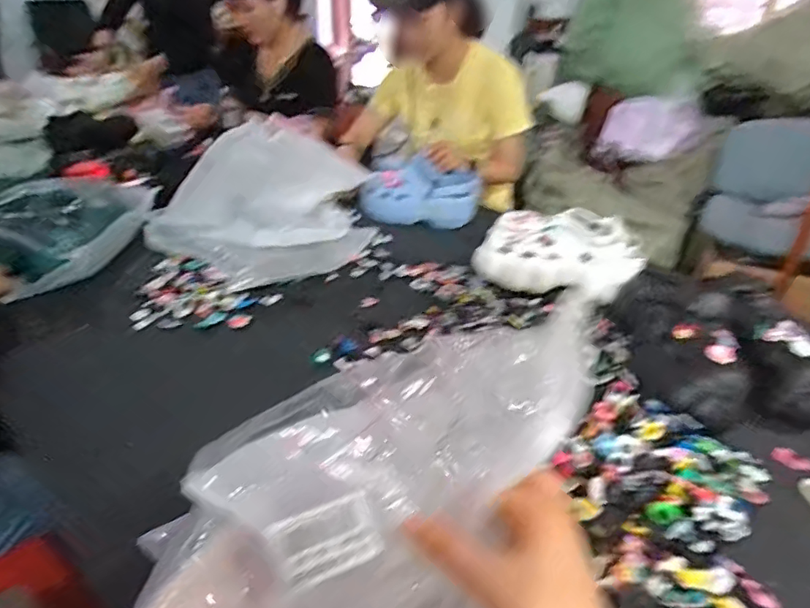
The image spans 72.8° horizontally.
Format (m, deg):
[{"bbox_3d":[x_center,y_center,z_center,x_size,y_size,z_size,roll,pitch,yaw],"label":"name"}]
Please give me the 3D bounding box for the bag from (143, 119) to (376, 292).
[{"bbox_3d":[-0.240,-0.218,1.041,0.436,0.211,0.318,-20,38,-31],"label":"bag"}]

